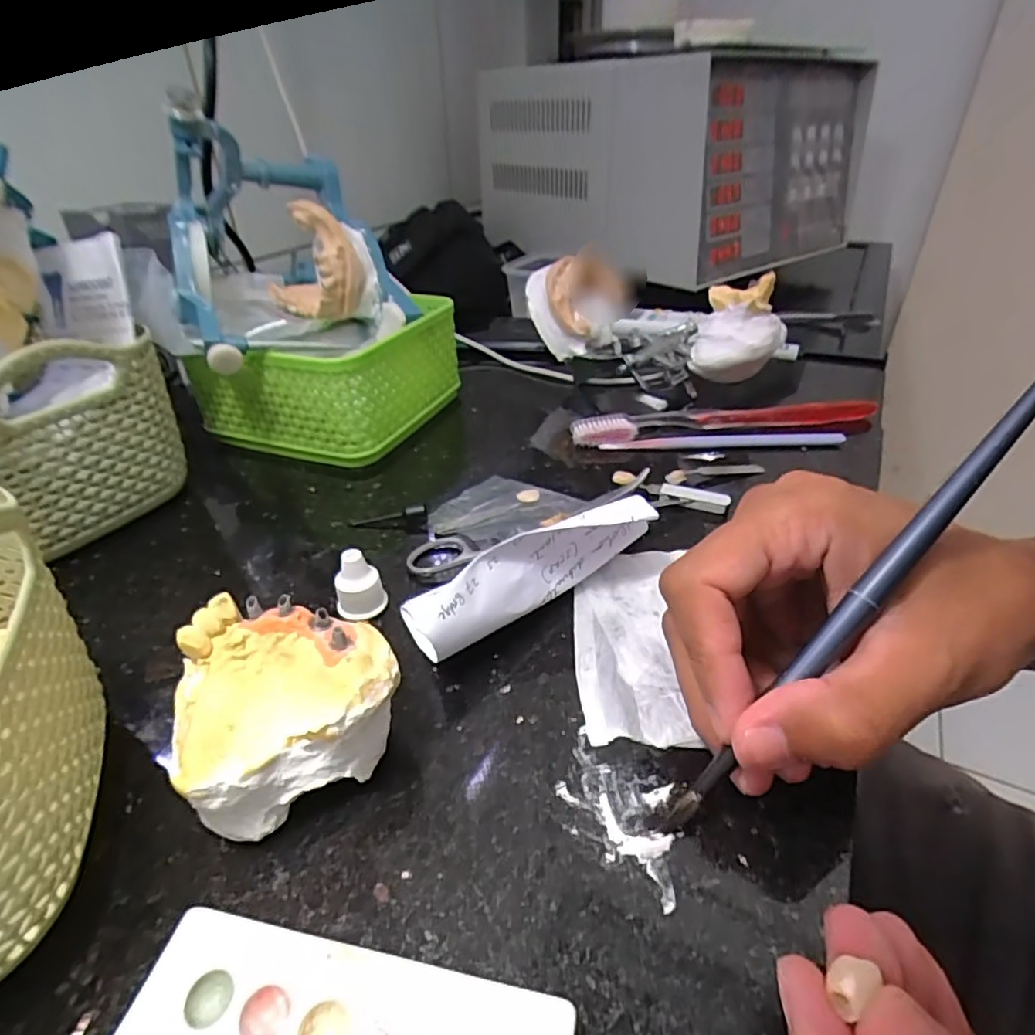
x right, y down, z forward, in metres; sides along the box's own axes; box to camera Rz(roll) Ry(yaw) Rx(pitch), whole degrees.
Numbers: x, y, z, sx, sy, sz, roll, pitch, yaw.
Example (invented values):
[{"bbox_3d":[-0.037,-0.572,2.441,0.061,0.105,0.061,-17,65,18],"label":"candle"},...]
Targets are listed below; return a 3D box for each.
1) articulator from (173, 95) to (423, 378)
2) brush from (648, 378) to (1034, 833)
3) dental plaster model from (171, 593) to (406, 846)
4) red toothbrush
[{"bbox_3d":[-0.149,-0.164,0.352,0.131,0.120,0.156,-22,40,-27],"label":"articulator"},{"bbox_3d":[0.095,0.024,0.162,0.168,0.012,0.009,-51,45,4],"label":"brush"},{"bbox_3d":[-0.070,0.056,0.179,0.059,0.041,0.058,-1,35,1],"label":"dental plaster model"},{"bbox_3d":[0.125,-0.060,0.359,0.184,0.014,0.017,-5,35,-6],"label":"red toothbrush"}]

